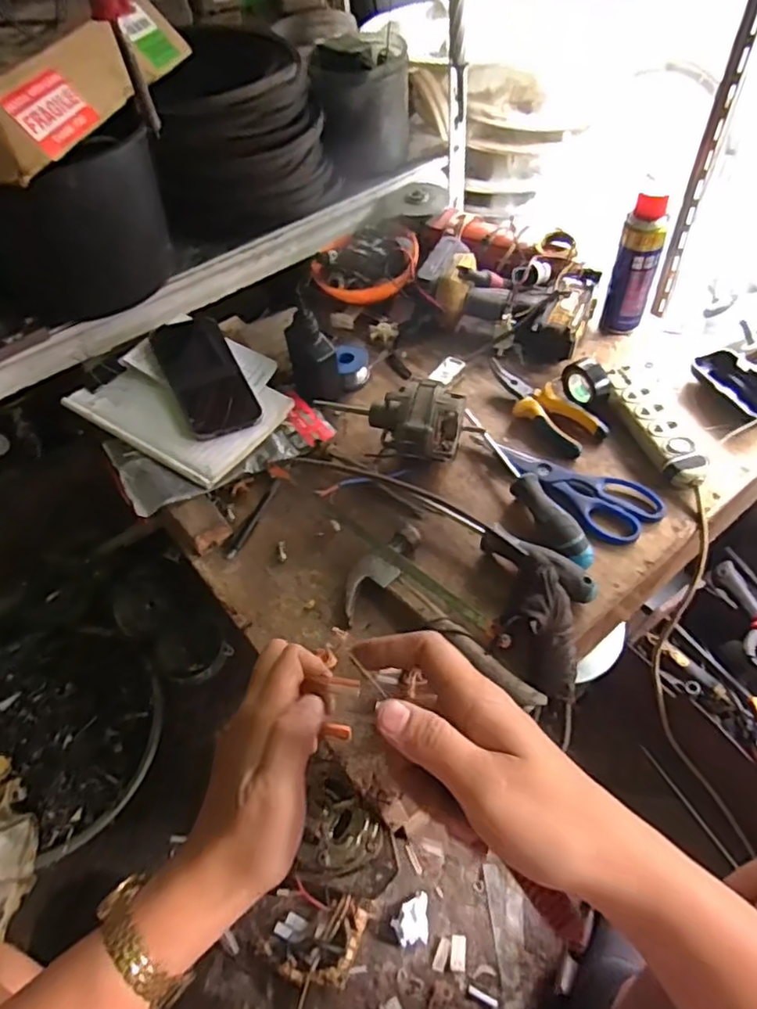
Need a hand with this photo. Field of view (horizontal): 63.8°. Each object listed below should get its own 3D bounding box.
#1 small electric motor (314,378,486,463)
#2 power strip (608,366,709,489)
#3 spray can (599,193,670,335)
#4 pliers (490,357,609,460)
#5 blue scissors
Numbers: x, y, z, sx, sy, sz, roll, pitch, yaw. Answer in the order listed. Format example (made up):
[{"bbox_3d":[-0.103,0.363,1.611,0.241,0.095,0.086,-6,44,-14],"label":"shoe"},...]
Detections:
[{"bbox_3d":[0.019,-0.091,0.669,0.163,0.080,0.062,14,56,16],"label":"small electric motor"},{"bbox_3d":[0.299,-0.084,0.663,0.050,0.027,0.166,-15,53,-6],"label":"power strip"},{"bbox_3d":[0.310,-0.283,0.737,0.048,0.160,0.045,15,56,16],"label":"spray can"},{"bbox_3d":[0.186,-0.114,0.702,0.064,0.028,0.149,-33,57,-18],"label":"pliers"},{"bbox_3d":[0.193,-0.031,0.643,0.205,0.021,0.071,33,62,26],"label":"blue scissors"}]

